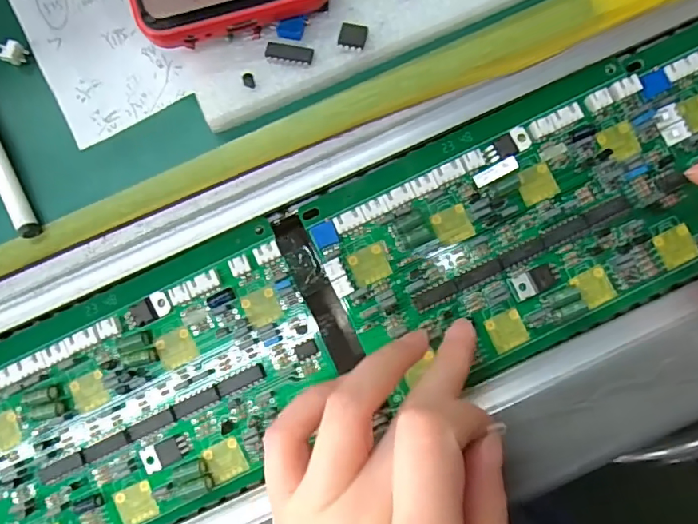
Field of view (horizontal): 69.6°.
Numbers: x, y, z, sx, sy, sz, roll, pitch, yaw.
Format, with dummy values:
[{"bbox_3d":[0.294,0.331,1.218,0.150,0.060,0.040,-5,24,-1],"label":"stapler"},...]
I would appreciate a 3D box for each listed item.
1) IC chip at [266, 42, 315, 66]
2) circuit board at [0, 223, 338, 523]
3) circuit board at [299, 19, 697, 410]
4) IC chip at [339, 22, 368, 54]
[{"bbox_3d":[-0.024,-0.084,0.201,0.019,0.004,0.008,11,86,1],"label":"IC chip"},{"bbox_3d":[-0.148,0.087,0.208,0.296,0.012,0.102,-24,86,-1],"label":"circuit board"},{"bbox_3d":[0.135,-0.043,0.214,0.300,0.011,0.099,-26,86,-1],"label":"circuit board"},{"bbox_3d":[0.001,-0.090,0.200,0.010,0.004,0.010,14,86,1],"label":"IC chip"}]

